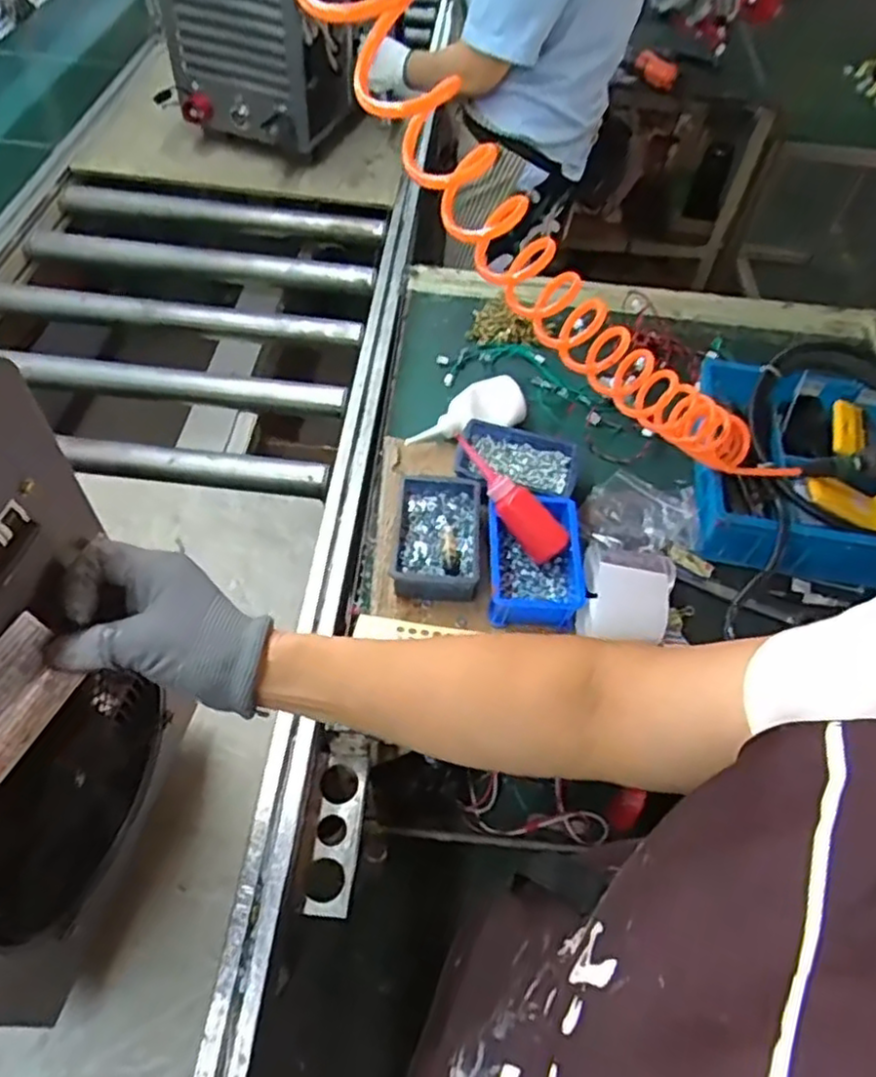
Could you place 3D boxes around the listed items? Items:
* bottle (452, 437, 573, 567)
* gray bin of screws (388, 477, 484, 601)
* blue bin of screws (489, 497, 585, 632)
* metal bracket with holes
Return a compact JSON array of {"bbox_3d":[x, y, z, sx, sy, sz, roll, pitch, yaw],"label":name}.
[{"bbox_3d":[0.076,-0.044,0.759,0.164,0.035,0.043,49,61,-8],"label":"bottle"},{"bbox_3d":[0.000,0.000,0.782,0.099,0.043,0.144,7,55,1],"label":"gray bin of screws"},{"bbox_3d":[0.106,0.022,0.764,0.101,0.050,0.146,2,55,-2],"label":"blue bin of screws"},{"bbox_3d":[-0.097,0.286,0.680,0.042,0.012,0.145,5,55,0],"label":"metal bracket with holes"}]

